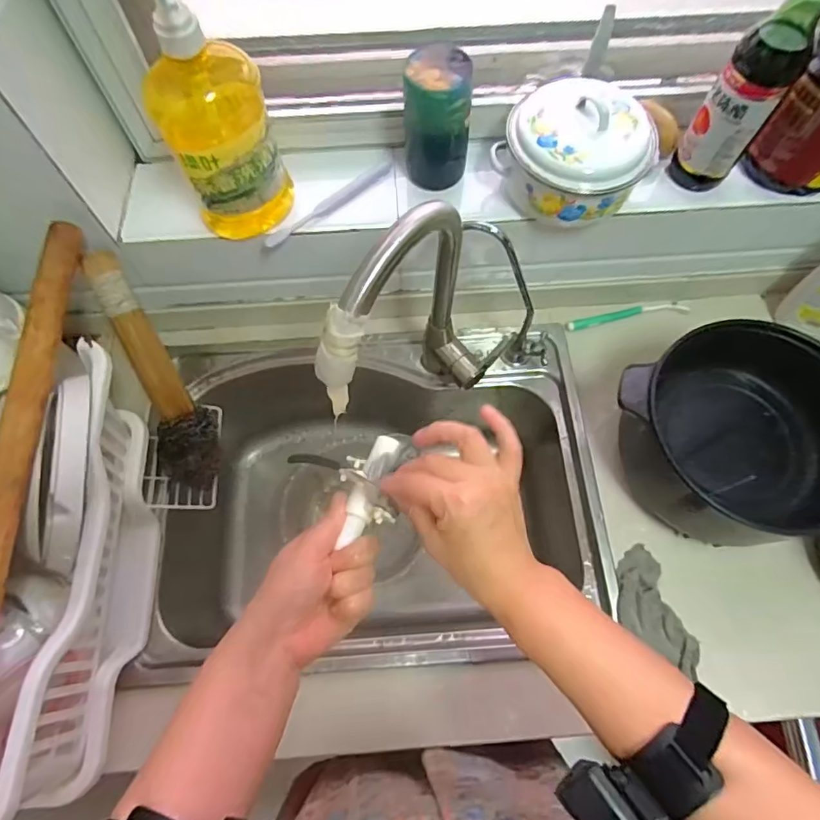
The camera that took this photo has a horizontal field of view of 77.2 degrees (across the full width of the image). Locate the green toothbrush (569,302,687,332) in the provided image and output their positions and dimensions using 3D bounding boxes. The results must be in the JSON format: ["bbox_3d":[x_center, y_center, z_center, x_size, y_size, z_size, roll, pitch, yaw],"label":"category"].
[{"bbox_3d":[0.326,-0.142,0.767,0.196,0.023,0.026,-12,67,-5],"label":"green toothbrush"}]

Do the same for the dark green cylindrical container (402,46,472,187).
[{"bbox_3d":[0.030,-0.313,0.569,0.071,0.130,0.073,0,67,1],"label":"dark green cylindrical container"}]

